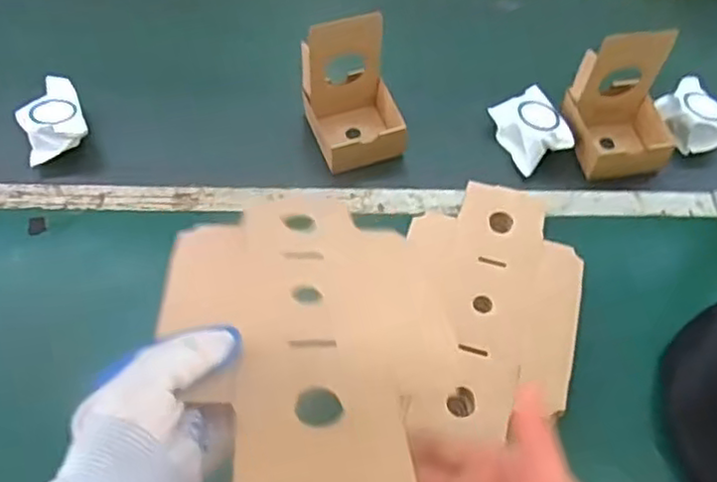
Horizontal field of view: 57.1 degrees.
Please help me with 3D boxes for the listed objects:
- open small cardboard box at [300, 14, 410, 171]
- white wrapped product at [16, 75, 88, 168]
[{"bbox_3d":[-0.002,-0.169,0.791,0.102,0.146,0.111,-15,59,-12],"label":"open small cardboard box"},{"bbox_3d":[-0.377,-0.147,0.818,0.072,0.054,0.114,-18,60,-14],"label":"white wrapped product"}]

